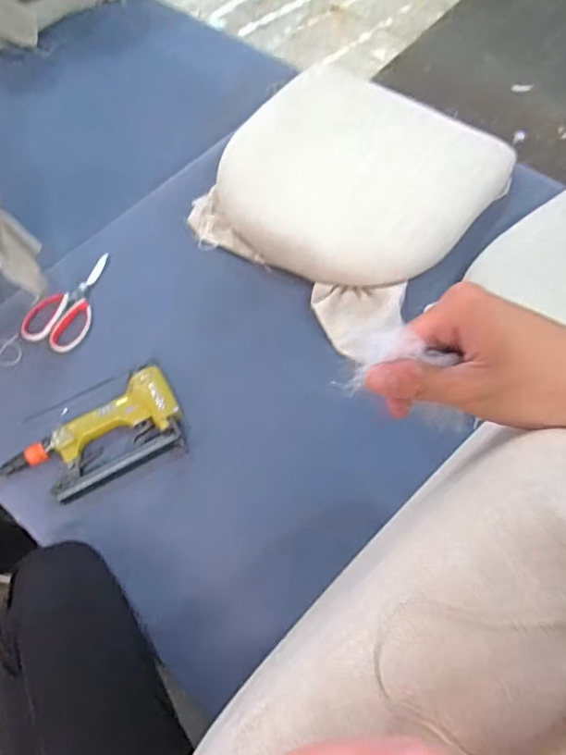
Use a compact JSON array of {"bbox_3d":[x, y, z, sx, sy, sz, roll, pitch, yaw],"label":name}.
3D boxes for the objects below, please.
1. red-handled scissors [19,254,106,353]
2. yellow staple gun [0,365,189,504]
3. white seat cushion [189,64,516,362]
[{"bbox_3d":[-0.328,-0.126,0.873,0.090,0.016,0.189,21,62,10],"label":"red-handled scissors"},{"bbox_3d":[-0.259,0.087,0.747,0.245,0.040,0.116,-26,64,-15],"label":"yellow staple gun"},{"bbox_3d":[0.116,-0.354,0.951,0.430,0.121,0.487,35,66,17],"label":"white seat cushion"}]

